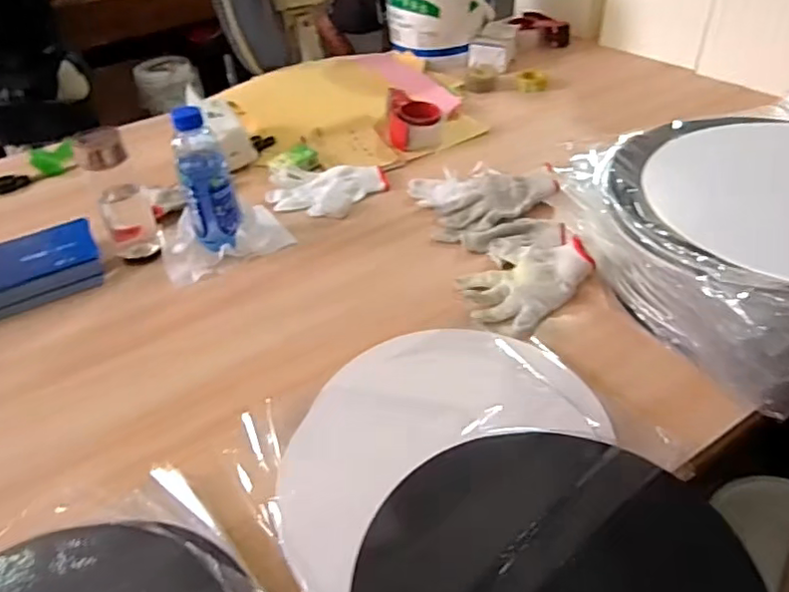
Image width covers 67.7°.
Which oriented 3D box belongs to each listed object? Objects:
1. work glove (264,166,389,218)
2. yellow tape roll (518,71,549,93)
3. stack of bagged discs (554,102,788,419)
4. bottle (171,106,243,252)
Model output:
[{"bbox_3d":[-0.112,-0.175,0.964,0.191,0.019,0.126,0,40,6],"label":"work glove"},{"bbox_3d":[0.298,-0.463,1.259,0.063,0.024,0.063,7,42,14],"label":"yellow tape roll"},{"bbox_3d":[0.397,-0.047,0.626,0.347,0.207,0.331,-15,42,-11],"label":"stack of bagged discs"},{"bbox_3d":[-0.259,-0.152,0.814,0.070,0.195,0.057,-19,43,-15],"label":"bottle"}]

